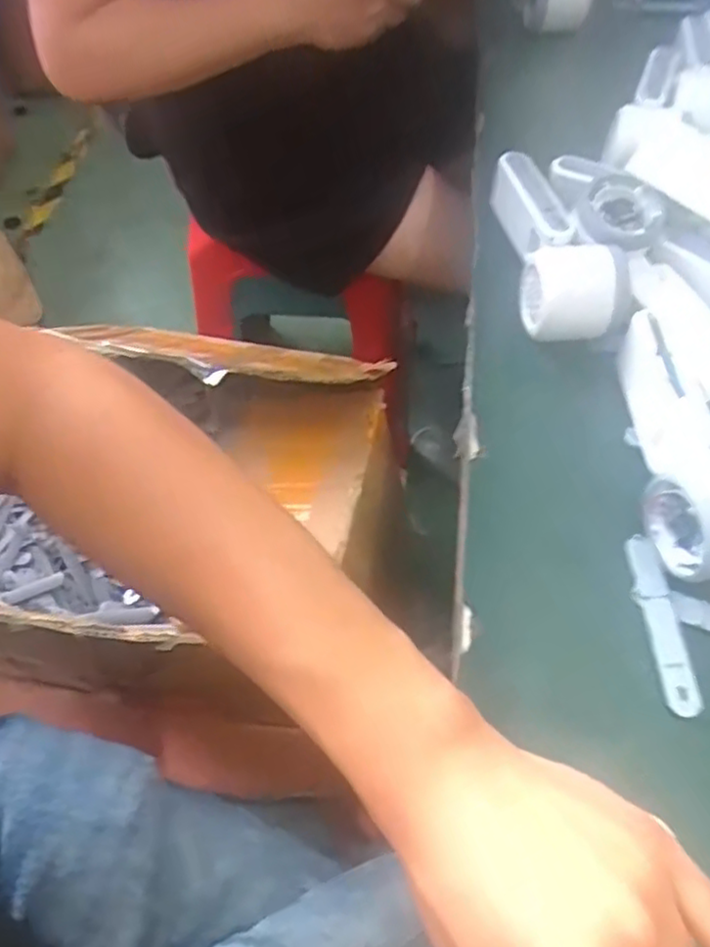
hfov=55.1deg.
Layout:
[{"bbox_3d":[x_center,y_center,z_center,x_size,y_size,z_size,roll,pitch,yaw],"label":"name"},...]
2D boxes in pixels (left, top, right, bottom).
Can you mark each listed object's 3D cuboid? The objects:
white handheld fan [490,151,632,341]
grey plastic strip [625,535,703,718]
[{"bbox_3d":[0.136,-0.161,0.468,0.060,0.046,0.157,-5,60,-2],"label":"white handheld fan"},{"bbox_3d":[0.160,0.077,0.356,0.018,0.005,0.093,-3,60,-1],"label":"grey plastic strip"}]

